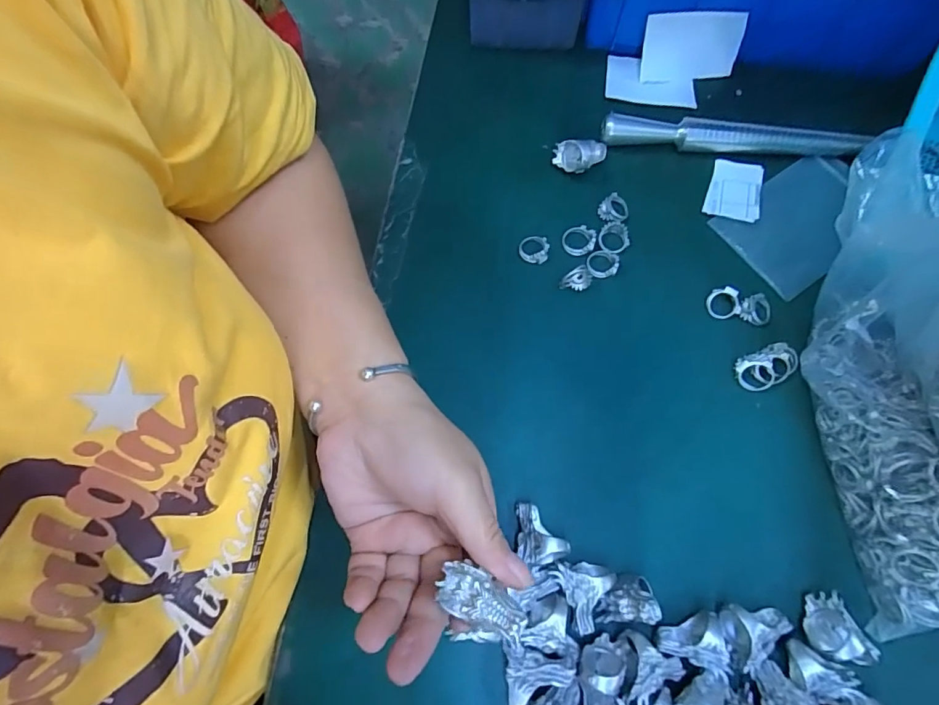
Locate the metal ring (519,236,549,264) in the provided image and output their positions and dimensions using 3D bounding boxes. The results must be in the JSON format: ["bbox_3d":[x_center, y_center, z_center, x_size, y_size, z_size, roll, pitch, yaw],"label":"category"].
[{"bbox_3d":[0.047,-0.076,0.348,0.021,0.008,0.020,0,72,1],"label":"metal ring"}]

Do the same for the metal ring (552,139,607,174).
[{"bbox_3d":[0.084,-0.146,0.360,0.039,0.021,0.021,-1,72,1],"label":"metal ring"}]

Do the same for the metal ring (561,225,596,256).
[{"bbox_3d":[0.080,-0.082,0.350,0.023,0.006,0.023,0,72,1],"label":"metal ring"}]

